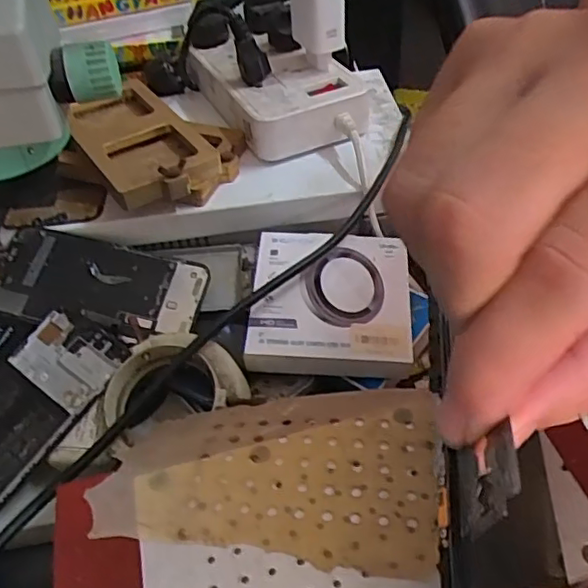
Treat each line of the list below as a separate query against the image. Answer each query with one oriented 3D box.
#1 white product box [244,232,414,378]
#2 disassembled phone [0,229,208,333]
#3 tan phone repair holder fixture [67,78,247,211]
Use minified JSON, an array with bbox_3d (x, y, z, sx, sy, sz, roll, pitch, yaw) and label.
[{"bbox_3d":[0.024,0.004,0.407,0.102,0.030,0.103,0,45,7],"label":"white product box"},{"bbox_3d":[-0.134,-0.008,0.420,0.139,0.008,0.068,10,58,2],"label":"disassembled phone"},{"bbox_3d":[-0.109,-0.125,0.482,0.118,0.045,0.161,-26,48,-19],"label":"tan phone repair holder fixture"}]

